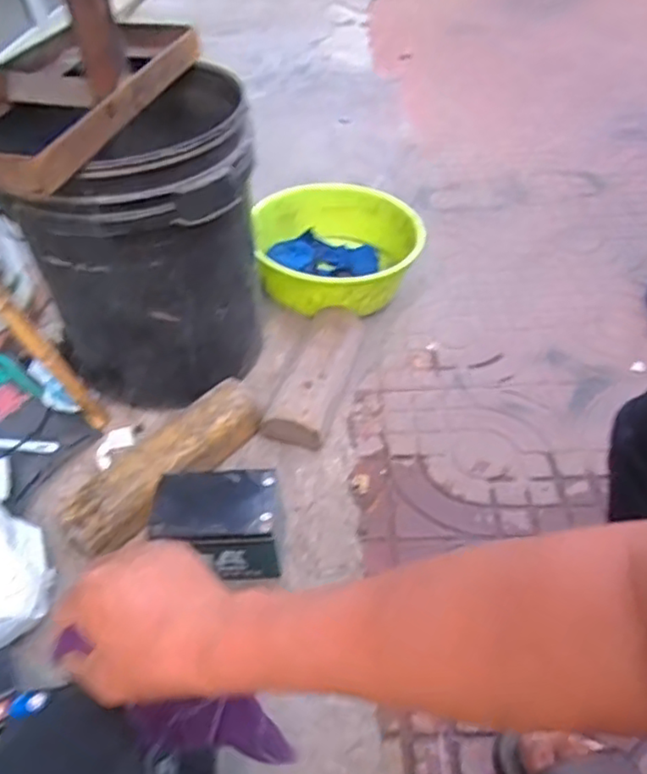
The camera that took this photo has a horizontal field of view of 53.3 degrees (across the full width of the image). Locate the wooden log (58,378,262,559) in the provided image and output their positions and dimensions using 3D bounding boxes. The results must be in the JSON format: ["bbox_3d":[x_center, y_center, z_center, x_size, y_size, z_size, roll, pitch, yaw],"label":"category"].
[{"bbox_3d":[-0.214,0.105,0.886,0.074,0.063,0.312,28,53,33],"label":"wooden log"}]

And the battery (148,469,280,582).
[{"bbox_3d":[-0.128,0.174,0.803,0.147,0.101,0.105,-6,43,3],"label":"battery"}]

